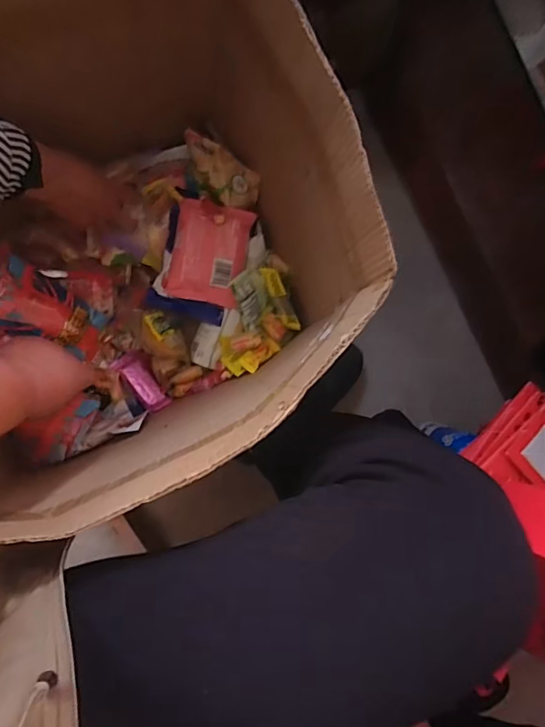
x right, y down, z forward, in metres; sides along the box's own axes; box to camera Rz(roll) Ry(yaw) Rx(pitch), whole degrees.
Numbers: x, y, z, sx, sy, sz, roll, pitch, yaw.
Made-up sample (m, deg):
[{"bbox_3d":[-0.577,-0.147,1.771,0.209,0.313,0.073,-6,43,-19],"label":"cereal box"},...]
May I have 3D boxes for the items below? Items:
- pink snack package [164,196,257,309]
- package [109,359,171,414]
[{"bbox_3d":[-0.088,-0.153,0.688,0.101,0.043,0.136,12,86,-9],"label":"pink snack package"},{"bbox_3d":[-0.193,0.029,0.725,0.035,0.018,0.096,-41,95,-8],"label":"package"}]

